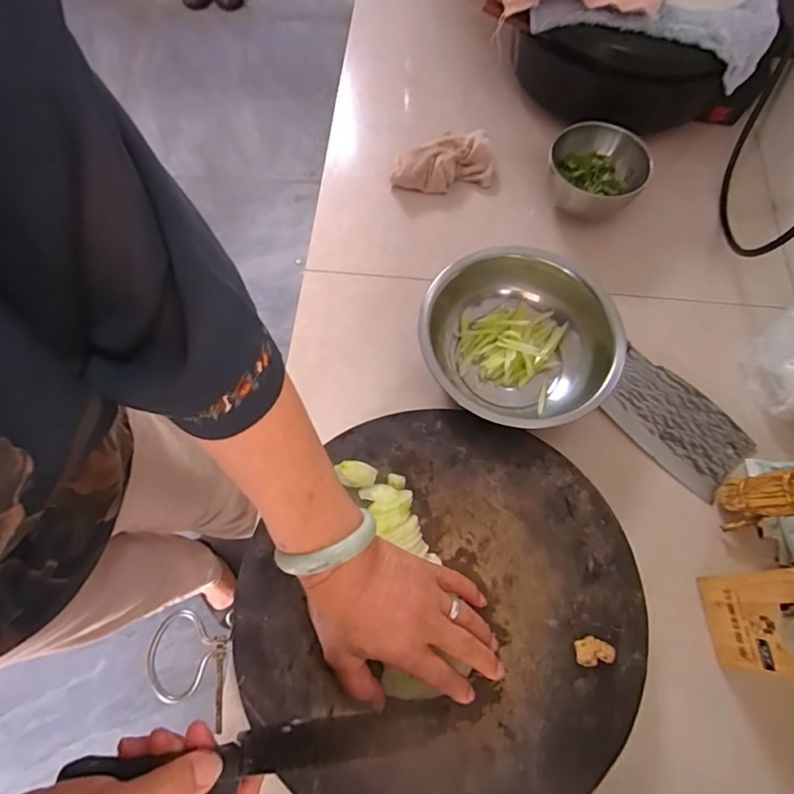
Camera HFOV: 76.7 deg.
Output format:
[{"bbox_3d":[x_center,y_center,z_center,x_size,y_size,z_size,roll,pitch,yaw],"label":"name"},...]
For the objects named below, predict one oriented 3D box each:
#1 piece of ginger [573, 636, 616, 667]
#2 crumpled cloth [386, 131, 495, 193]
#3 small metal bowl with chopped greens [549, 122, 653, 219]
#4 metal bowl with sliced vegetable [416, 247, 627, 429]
[{"bbox_3d":[0.157,0.203,0.400,0.030,0.011,0.021,-1,68,0],"label":"piece of ginger"},{"bbox_3d":[0.059,-0.297,0.646,0.134,0.034,0.078,-13,68,-5],"label":"crumpled cloth"},{"bbox_3d":[0.237,-0.261,0.609,0.110,0.073,0.110,0,68,0],"label":"small metal bowl with chopped greens"},{"bbox_3d":[0.126,-0.056,0.520,0.191,0.075,0.193,0,68,0],"label":"metal bowl with sliced vegetable"}]

